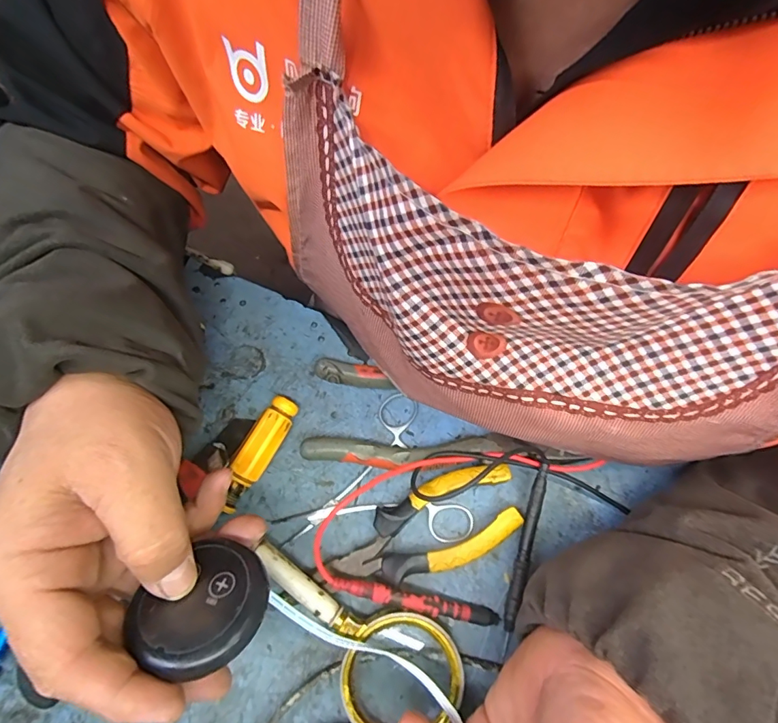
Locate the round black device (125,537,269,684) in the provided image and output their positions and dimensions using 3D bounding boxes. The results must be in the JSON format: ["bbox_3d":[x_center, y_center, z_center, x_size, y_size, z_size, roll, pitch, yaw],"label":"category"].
[{"bbox_3d":[-0.078,0.109,0.200,0.052,0.015,0.046,-26,45,-27],"label":"round black device"}]

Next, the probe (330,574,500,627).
[{"bbox_3d":[0.017,0.141,0.271,0.103,0.006,0.009,17,72,-8],"label":"probe"}]

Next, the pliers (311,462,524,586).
[{"bbox_3d":[0.021,0.106,0.288,0.129,0.021,0.050,-20,72,-5],"label":"pliers"}]

